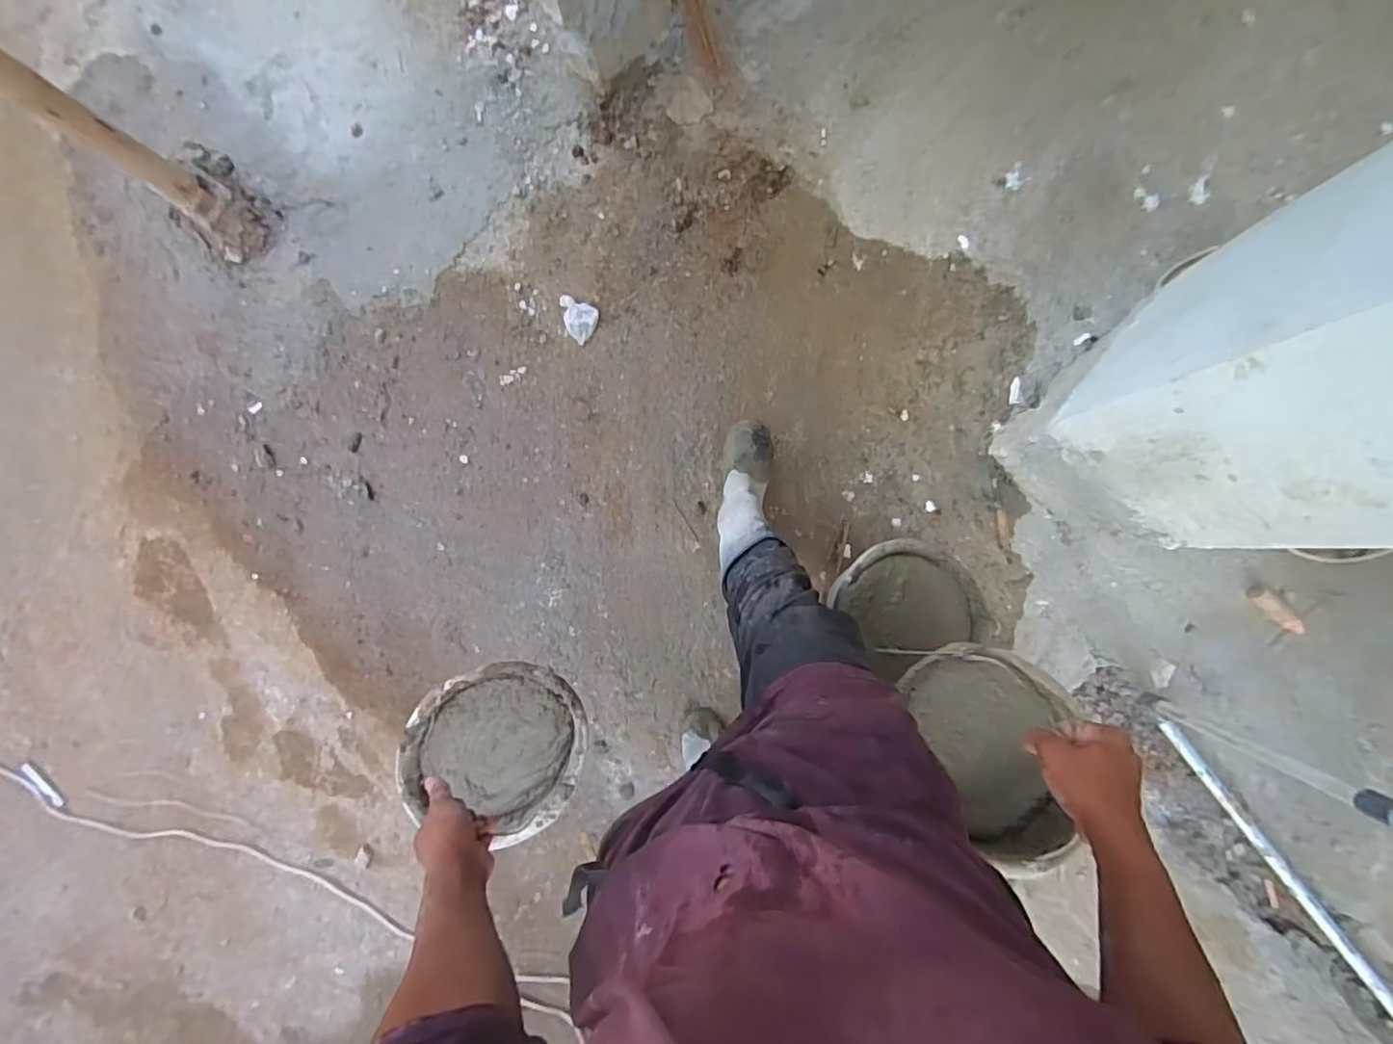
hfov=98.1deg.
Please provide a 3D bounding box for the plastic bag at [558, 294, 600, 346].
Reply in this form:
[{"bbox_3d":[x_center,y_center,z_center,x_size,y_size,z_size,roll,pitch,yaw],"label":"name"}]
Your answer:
[{"bbox_3d":[-0.276,-0.462,1.370,0.097,0.024,0.084,31,89,4],"label":"plastic bag"}]

